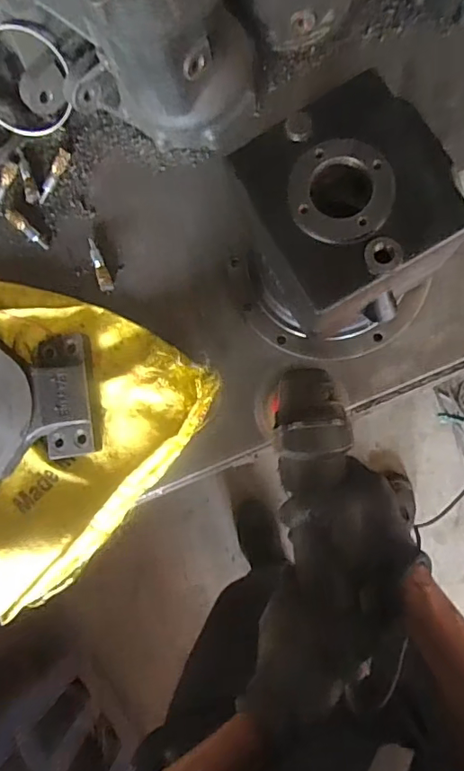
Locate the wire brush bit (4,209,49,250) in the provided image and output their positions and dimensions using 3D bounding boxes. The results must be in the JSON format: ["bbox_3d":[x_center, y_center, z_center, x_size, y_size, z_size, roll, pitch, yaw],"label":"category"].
[{"bbox_3d":[-0.262,-0.201,0.655,0.074,0.009,0.015,41,90,8],"label":"wire brush bit"}]

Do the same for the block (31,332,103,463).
[{"bbox_3d":[-0.199,0.011,0.605,0.072,0.027,0.148,-2,84,6],"label":"block"}]

